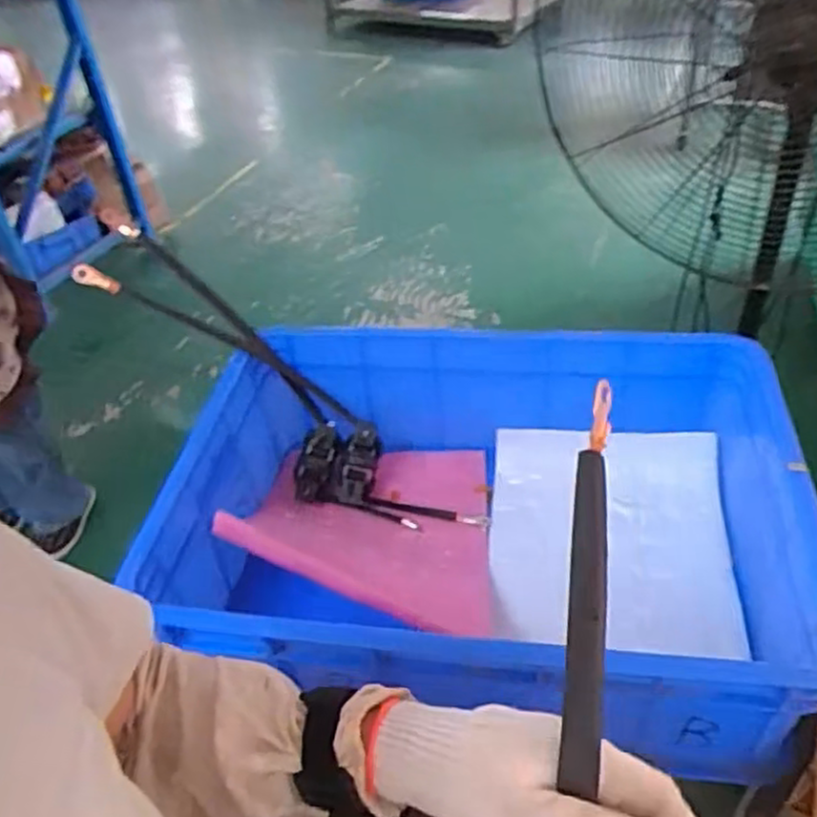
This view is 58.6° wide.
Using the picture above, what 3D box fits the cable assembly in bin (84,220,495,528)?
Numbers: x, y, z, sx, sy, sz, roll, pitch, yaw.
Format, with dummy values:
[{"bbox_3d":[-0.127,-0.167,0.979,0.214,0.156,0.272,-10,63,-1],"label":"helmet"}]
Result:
[{"bbox_3d":[-0.146,-0.016,0.922,0.551,0.120,0.146,42,49,-4],"label":"cable assembly in bin"}]

